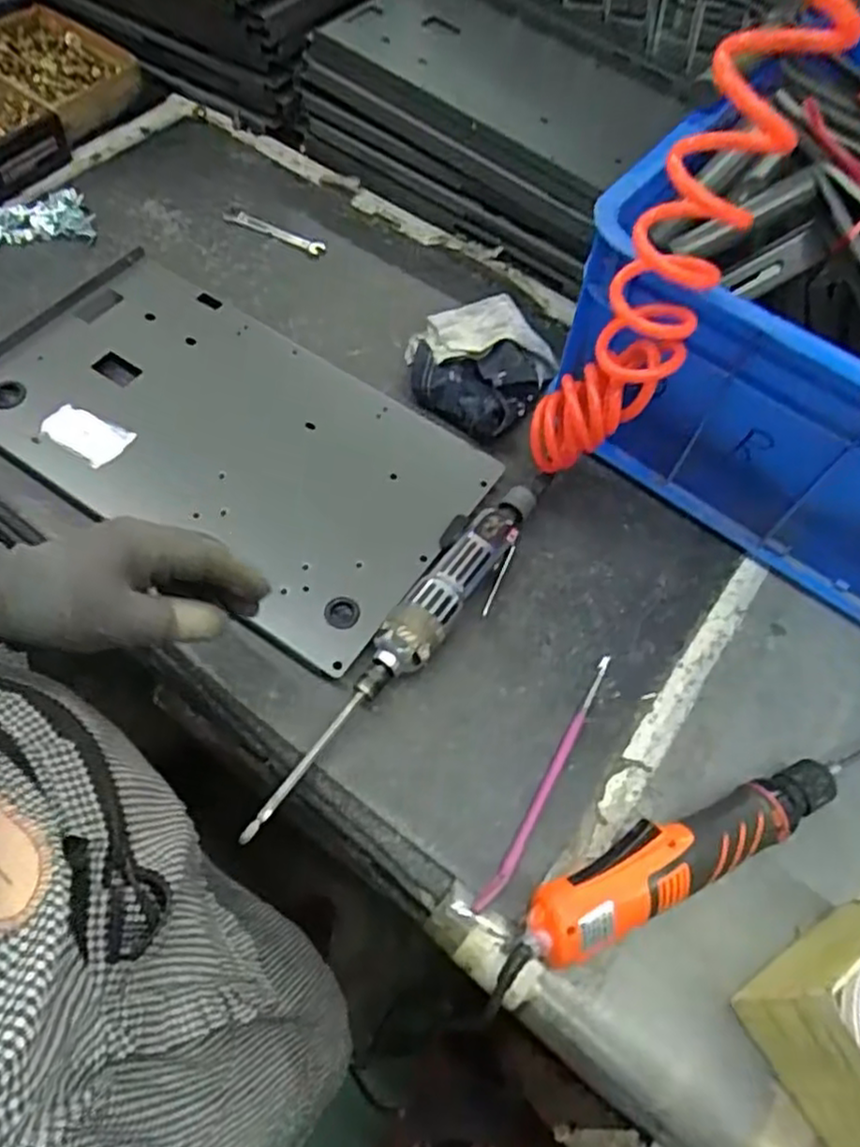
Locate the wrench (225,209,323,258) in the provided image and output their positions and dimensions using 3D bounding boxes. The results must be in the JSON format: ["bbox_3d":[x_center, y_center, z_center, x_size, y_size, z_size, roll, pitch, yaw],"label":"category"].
[{"bbox_3d":[-0.152,-0.330,0.688,0.115,0.012,0.017,30,64,12],"label":"wrench"}]

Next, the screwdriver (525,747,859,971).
[{"bbox_3d":[0.192,0.165,0.458,0.290,0.039,0.048,-21,65,-14],"label":"screwdriver"}]

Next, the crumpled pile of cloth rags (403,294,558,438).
[{"bbox_3d":[0.043,-0.193,0.631,0.123,0.039,0.129,1,62,-3],"label":"crumpled pile of cloth rags"}]

